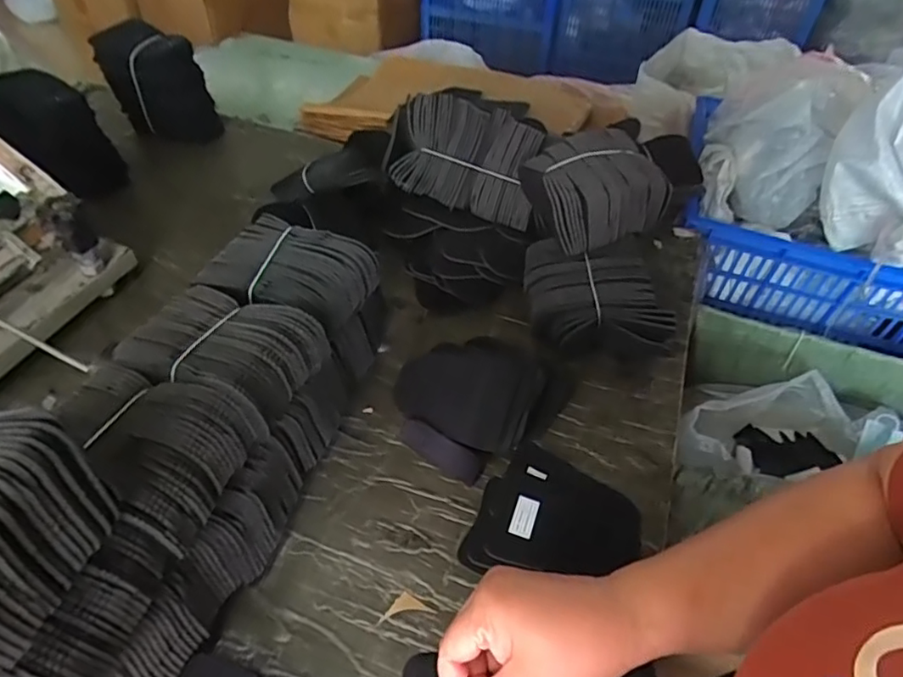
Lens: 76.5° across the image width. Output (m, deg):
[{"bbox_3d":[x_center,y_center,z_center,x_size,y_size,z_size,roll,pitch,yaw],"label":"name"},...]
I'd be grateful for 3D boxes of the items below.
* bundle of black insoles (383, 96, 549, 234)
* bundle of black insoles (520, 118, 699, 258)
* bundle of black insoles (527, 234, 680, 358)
[{"bbox_3d":[0.019,-0.261,0.833,0.228,0.129,0.105,18,48,13],"label":"bundle of black insoles"},{"bbox_3d":[0.182,-0.187,0.738,0.159,0.106,0.136,-9,48,-12],"label":"bundle of black insoles"},{"bbox_3d":[0.175,-0.044,0.718,0.182,0.105,0.135,13,47,9],"label":"bundle of black insoles"}]

